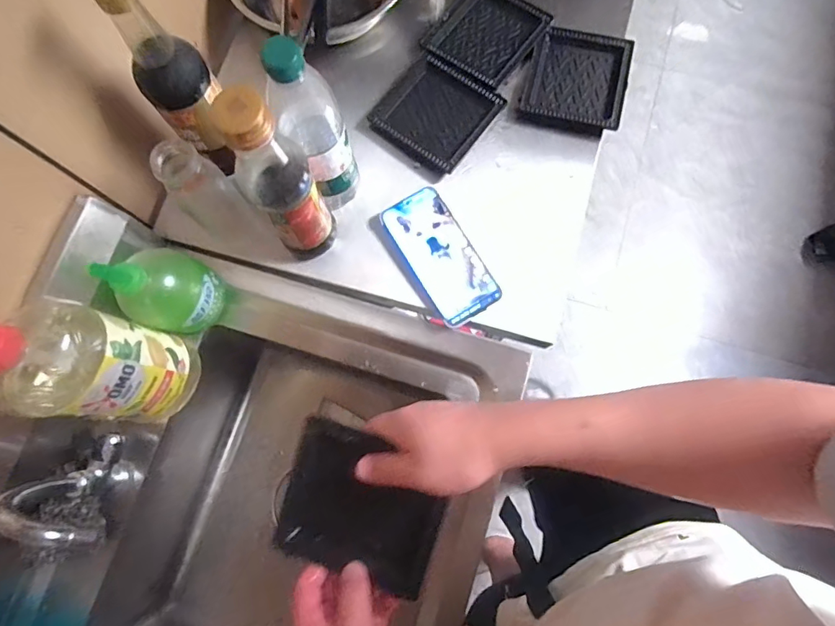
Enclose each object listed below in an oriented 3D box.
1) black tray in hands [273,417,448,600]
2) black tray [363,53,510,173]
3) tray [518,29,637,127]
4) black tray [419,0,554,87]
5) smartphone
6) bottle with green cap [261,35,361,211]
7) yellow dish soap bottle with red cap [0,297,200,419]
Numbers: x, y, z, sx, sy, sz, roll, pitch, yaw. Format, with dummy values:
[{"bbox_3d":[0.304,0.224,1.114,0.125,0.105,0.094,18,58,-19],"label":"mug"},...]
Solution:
[{"bbox_3d":[-0.048,0.166,0.413,0.133,0.018,0.127,16,100,10],"label":"black tray in hands"},{"bbox_3d":[0.021,-0.255,0.625,0.133,0.017,0.122,36,81,8],"label":"black tray"},{"bbox_3d":[0.207,-0.308,0.631,0.122,0.017,0.142,16,79,4],"label":"tray"},{"bbox_3d":[0.092,-0.376,0.650,0.122,0.013,0.135,37,81,8],"label":"black tray"},{"bbox_3d":[0.027,-0.069,0.576,0.075,0.007,0.166,-30,79,-5],"label":"smartphone"},{"bbox_3d":[-0.101,-0.181,0.502,0.060,0.236,0.064,-26,79,-4],"label":"bottle with green cap"},{"bbox_3d":[-0.315,0.051,0.466,0.093,0.263,0.100,4,78,2],"label":"yellow dish soap bottle with red cap"}]

